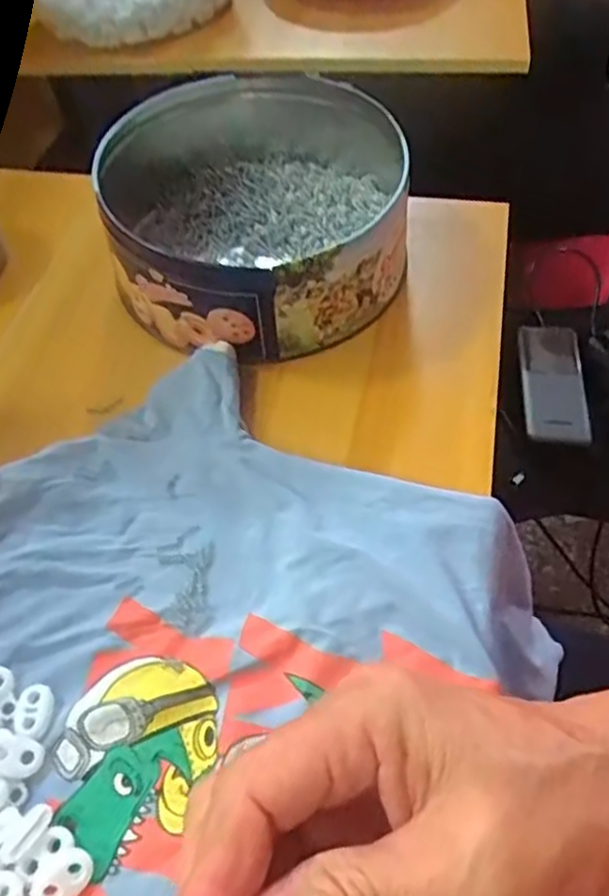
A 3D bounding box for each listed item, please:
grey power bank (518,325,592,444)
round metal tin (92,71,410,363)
[{"bbox_3d":[0.214,-0.059,0.617,0.050,0.011,0.128,3,53,6],"label":"grey power bank"},{"bbox_3d":[-0.026,-0.158,0.454,0.188,0.069,0.215,-12,53,-5],"label":"round metal tin"}]

